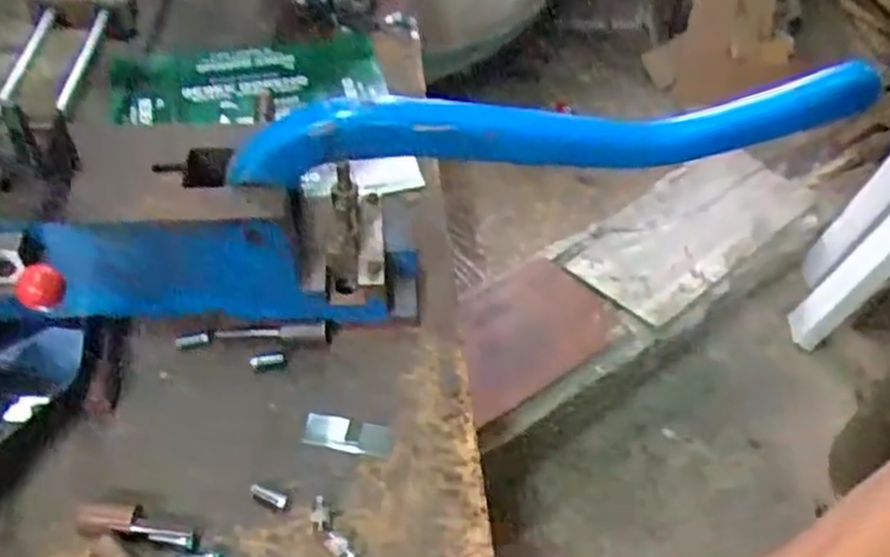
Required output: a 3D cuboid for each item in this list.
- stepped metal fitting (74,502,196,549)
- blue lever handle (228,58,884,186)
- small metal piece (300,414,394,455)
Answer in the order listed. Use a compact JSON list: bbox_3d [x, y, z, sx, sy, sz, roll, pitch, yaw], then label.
[{"bbox_3d":[-0.200,0.157,0.503,0.080,0.018,0.020,11,48,7],"label":"stepped metal fitting"},{"bbox_3d":[0.072,-0.106,0.580,0.465,0.100,0.042,2,48,-2],"label":"blue lever handle"},{"bbox_3d":[-0.069,0.112,0.568,0.064,0.007,0.026,12,48,7],"label":"small metal piece"}]

